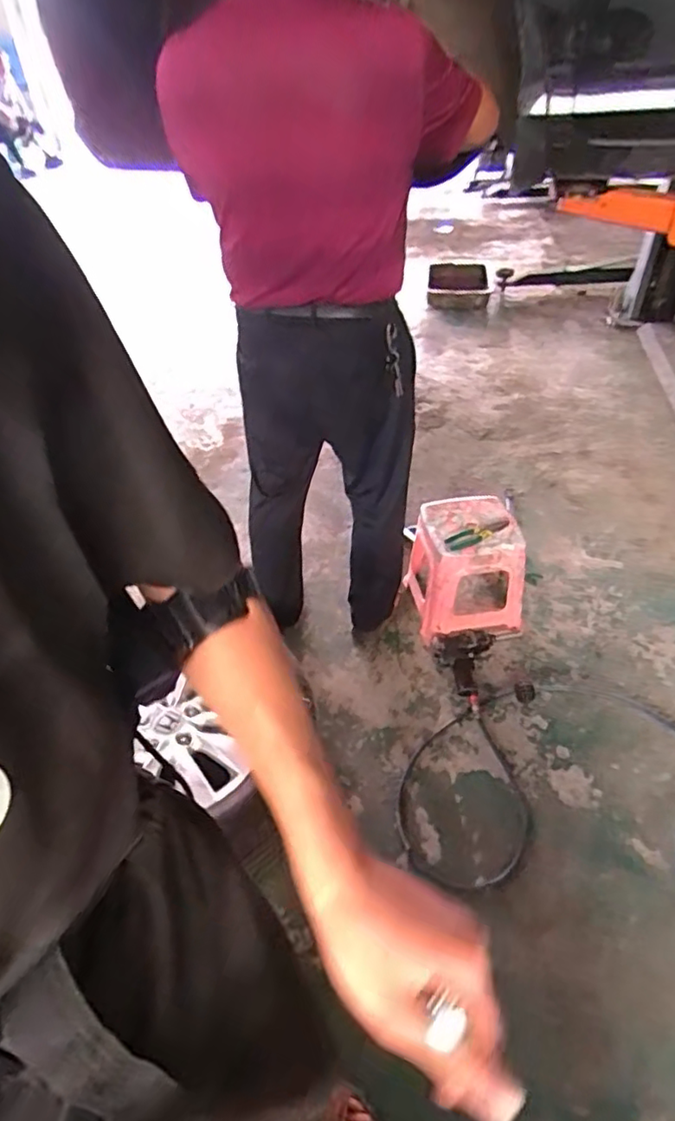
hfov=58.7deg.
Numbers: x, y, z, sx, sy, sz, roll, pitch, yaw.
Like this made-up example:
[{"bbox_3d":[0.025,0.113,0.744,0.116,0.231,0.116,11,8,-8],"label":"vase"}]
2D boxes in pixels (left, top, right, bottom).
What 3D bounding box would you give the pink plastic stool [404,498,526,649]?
[{"bbox_3d":[0.349,0.017,1.662,0.271,0.317,0.297,-11,45,-7],"label":"pink plastic stool"}]

